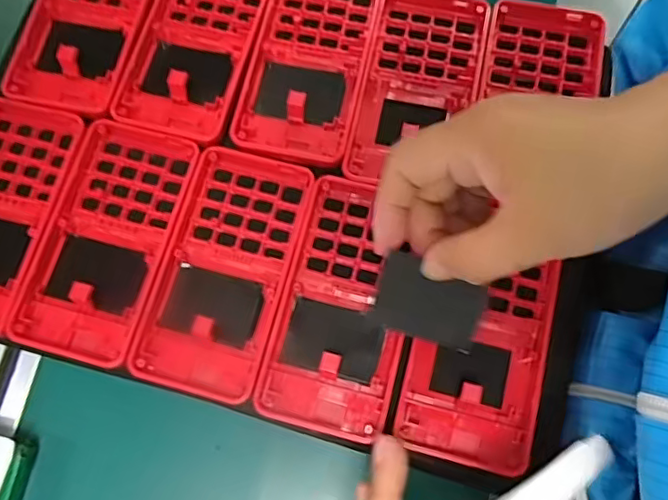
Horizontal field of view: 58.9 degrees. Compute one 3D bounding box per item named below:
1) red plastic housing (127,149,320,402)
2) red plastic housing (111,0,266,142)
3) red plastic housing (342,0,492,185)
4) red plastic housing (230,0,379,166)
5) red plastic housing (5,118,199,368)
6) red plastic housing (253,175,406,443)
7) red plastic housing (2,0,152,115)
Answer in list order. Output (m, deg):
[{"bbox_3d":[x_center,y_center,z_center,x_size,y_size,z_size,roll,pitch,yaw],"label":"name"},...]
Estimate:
[{"bbox_3d":[-0.055,0.010,0.300,0.062,0.012,0.121,13,75,6],"label":"red plastic housing"},{"bbox_3d":[-0.079,-0.121,0.336,0.063,0.016,0.123,13,75,6],"label":"red plastic housing"},{"bbox_3d":[0.046,-0.089,0.322,0.061,0.011,0.121,12,75,6],"label":"red plastic housing"},{"bbox_3d":[-0.014,-0.107,0.329,0.062,0.019,0.123,11,75,5],"label":"red plastic housing"},{"bbox_3d":[-0.118,-0.007,0.304,0.062,0.011,0.122,14,75,6],"label":"red plastic housing"},{"bbox_3d":[0.006,0.026,0.291,0.063,0.010,0.121,14,75,6],"label":"red plastic housing"},{"bbox_3d":[-0.144,-0.137,0.346,0.070,0.016,0.127,13,75,6],"label":"red plastic housing"}]

